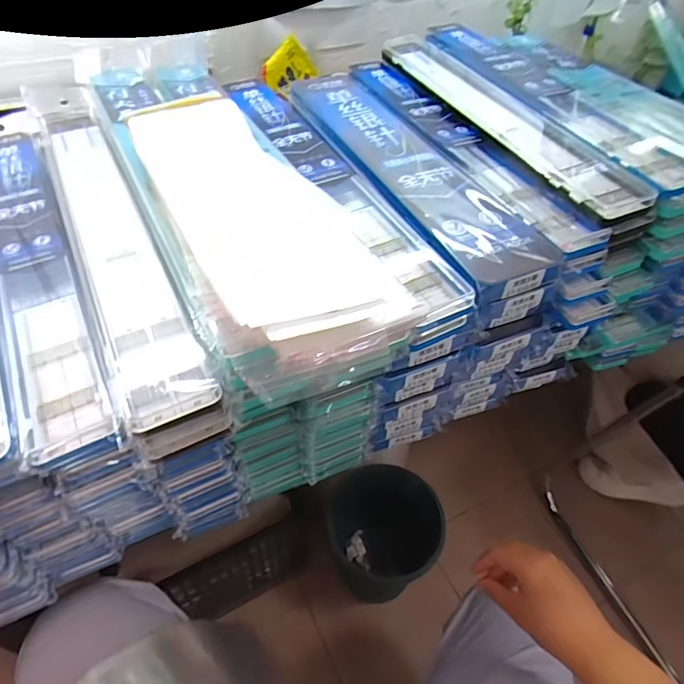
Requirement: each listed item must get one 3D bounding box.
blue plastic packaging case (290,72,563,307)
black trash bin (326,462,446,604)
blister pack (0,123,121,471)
[{"bbox_3d":[0.058,-0.195,0.510,0.093,0.025,0.425,-17,50,-19],"label":"blue plastic packaging case"},{"bbox_3d":[0.076,0.385,0.943,0.202,0.224,0.204,2,47,-2],"label":"black trash bin"},{"bbox_3d":[-0.268,-0.084,0.412,0.059,0.022,0.463,-21,52,-22],"label":"blister pack"}]

